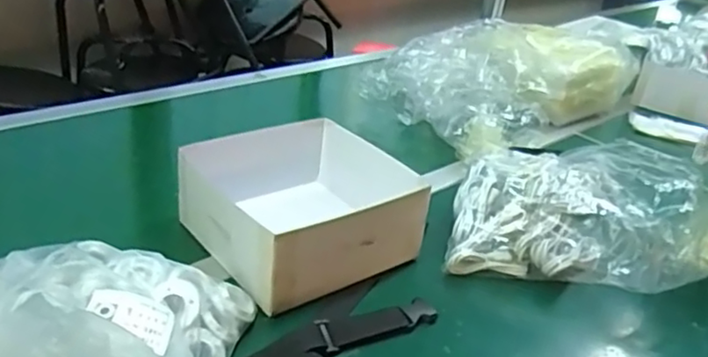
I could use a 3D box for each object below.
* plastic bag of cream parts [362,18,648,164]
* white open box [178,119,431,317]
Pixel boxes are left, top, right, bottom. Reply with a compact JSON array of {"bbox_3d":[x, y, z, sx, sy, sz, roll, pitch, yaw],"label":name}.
[{"bbox_3d":[0.295,-0.194,1.155,0.512,0.138,0.272,-18,38,-39],"label":"plastic bag of cream parts"},{"bbox_3d":[-0.063,0.032,0.708,0.210,0.092,0.218,-15,35,-35],"label":"white open box"}]

